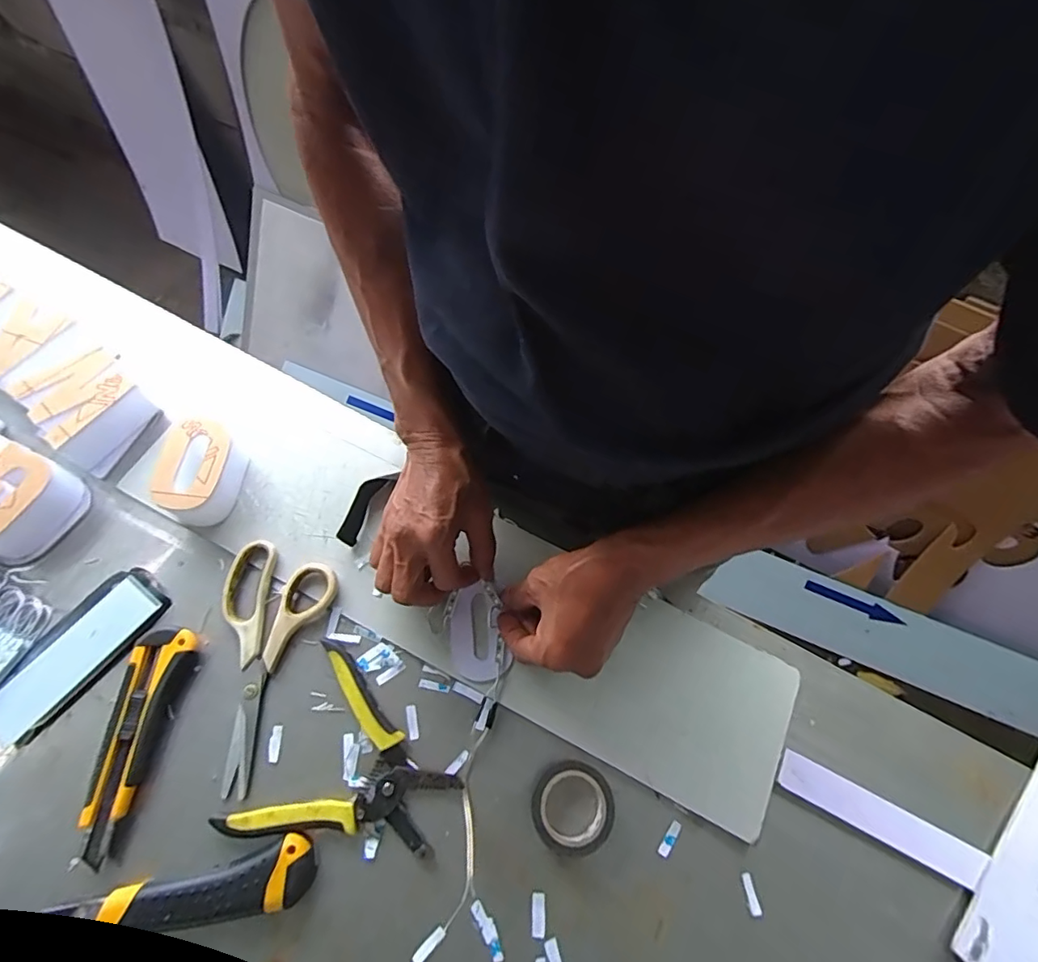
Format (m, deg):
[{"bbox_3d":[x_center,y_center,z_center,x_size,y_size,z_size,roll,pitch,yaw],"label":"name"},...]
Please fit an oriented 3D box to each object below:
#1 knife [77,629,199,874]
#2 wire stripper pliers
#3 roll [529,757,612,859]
[{"bbox_3d":[-0.290,0.191,0.400,0.039,0.022,0.153,11,66,2],"label":"knife"},{"bbox_3d":[-0.130,0.224,0.398,0.149,0.013,0.134,33,69,11],"label":"wire stripper pliers"},{"bbox_3d":[0.040,0.243,0.399,0.057,0.019,0.059,1,66,-3],"label":"roll"}]

